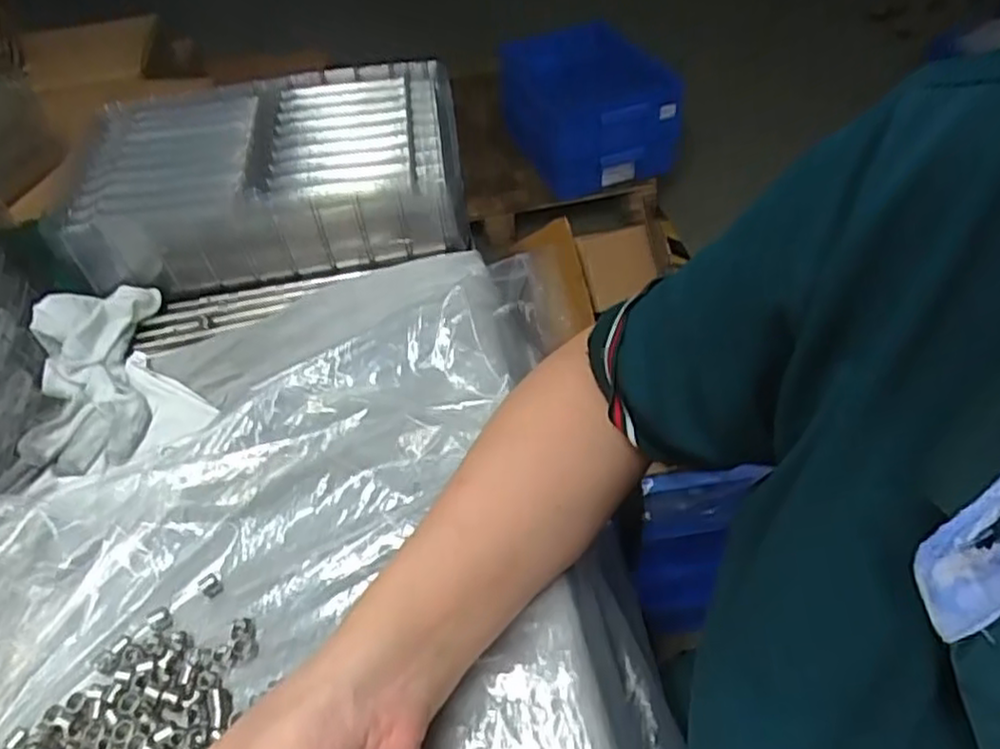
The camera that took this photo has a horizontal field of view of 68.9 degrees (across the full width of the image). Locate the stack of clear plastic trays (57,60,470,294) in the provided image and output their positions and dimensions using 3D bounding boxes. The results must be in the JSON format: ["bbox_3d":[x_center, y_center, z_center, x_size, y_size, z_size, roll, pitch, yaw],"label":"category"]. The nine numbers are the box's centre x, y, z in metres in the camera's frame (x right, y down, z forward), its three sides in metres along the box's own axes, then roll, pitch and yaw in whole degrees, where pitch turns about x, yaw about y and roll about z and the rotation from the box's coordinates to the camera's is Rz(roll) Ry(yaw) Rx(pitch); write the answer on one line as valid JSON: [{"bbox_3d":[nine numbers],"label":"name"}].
[{"bbox_3d":[-0.176,-0.168,0.588,0.282,0.067,0.198,-7,46,-1],"label":"stack of clear plastic trays"}]

